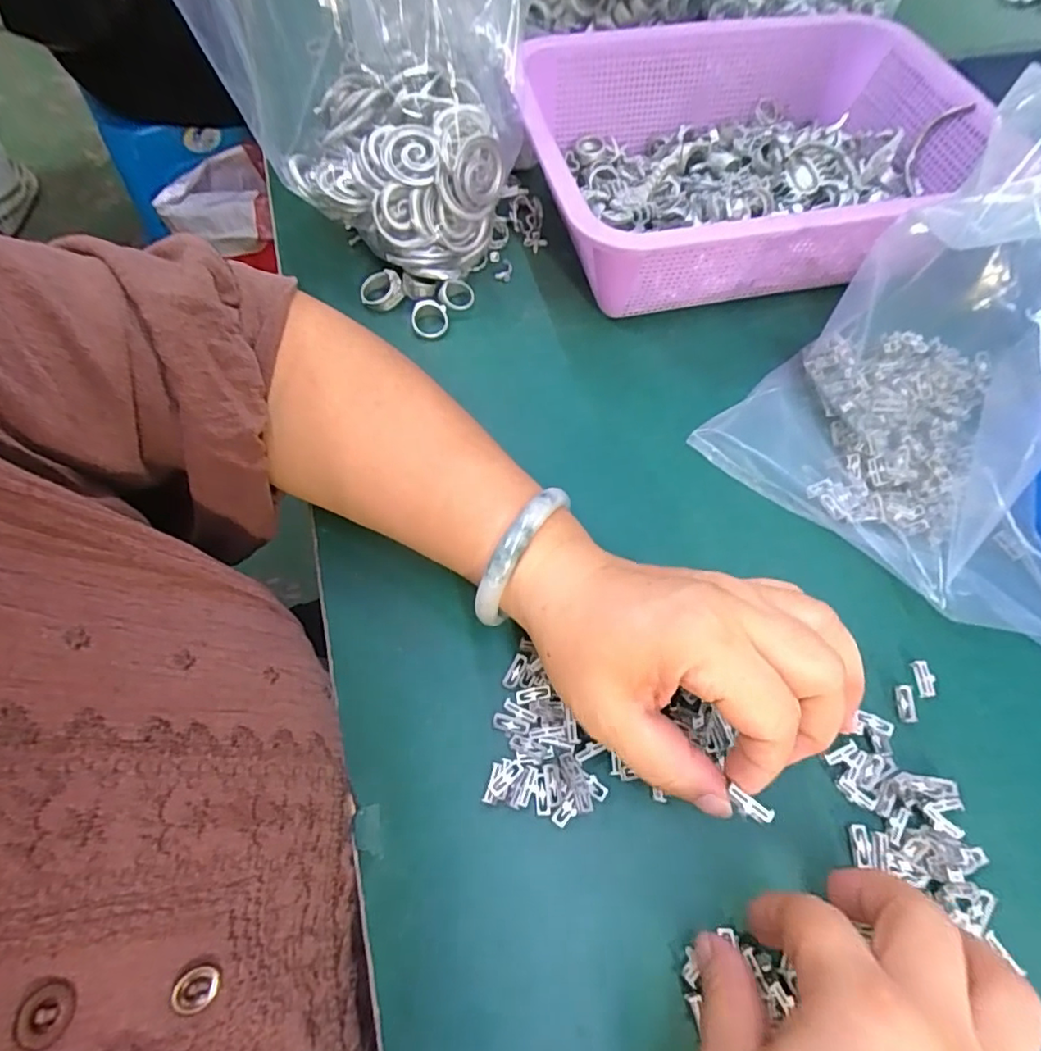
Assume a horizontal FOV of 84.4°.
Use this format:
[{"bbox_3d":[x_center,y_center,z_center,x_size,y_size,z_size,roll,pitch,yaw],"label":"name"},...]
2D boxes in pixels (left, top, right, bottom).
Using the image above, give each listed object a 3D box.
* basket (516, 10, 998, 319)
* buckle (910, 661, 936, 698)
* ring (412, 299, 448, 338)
[{"bbox_3d":[0.154,-0.252,0.401,0.313,0.086,0.223,-14,64,-8],"label":"basket"},{"bbox_3d":[0.193,0.074,0.275,0.007,0.006,0.016,-1,65,-3],"label":"buckle"},{"bbox_3d":[-0.059,-0.133,0.372,0.023,0.004,0.027,1,79,-13],"label":"ring"}]

